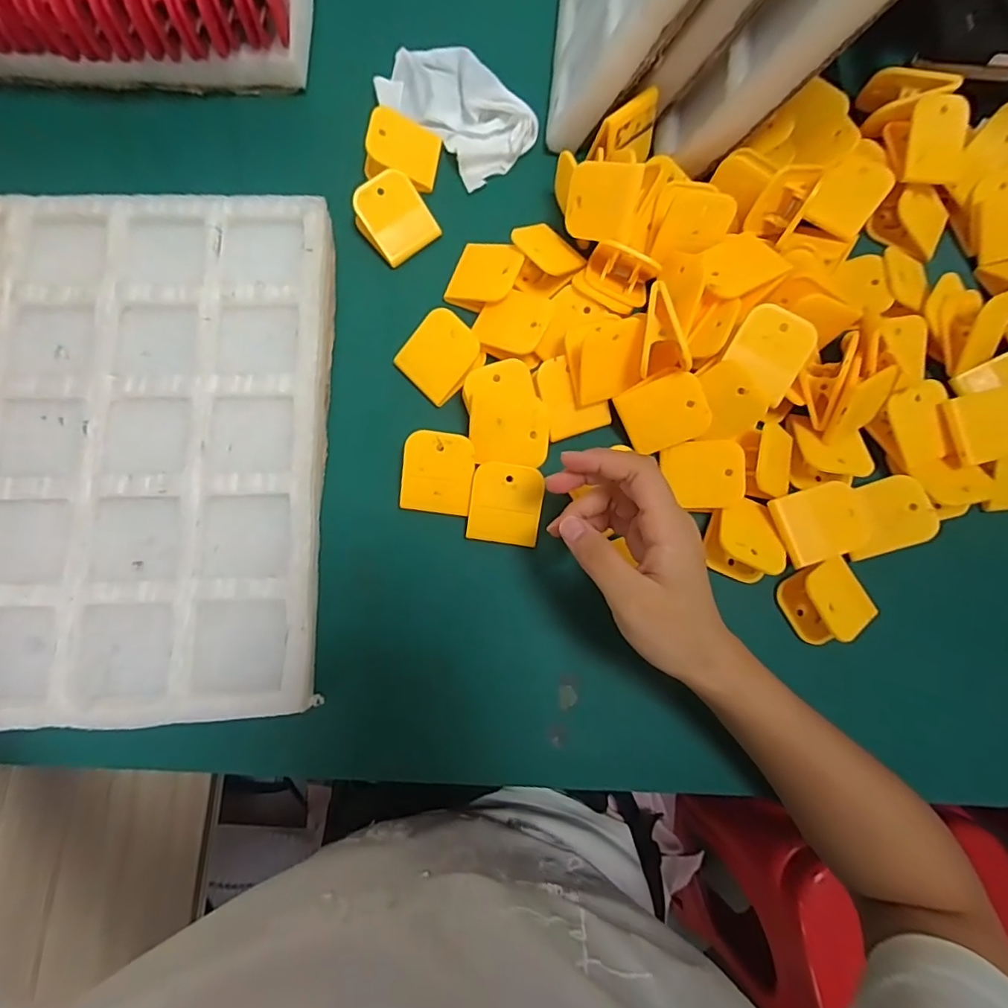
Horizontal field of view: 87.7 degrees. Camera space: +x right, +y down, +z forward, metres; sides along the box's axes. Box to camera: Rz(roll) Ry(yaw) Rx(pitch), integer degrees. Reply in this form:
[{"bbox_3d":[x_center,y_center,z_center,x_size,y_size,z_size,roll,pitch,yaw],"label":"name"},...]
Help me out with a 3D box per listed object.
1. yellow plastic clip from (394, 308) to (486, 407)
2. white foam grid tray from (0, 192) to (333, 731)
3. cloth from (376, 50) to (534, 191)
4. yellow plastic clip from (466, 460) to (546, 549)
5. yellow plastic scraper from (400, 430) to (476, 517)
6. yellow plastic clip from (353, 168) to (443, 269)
[{"bbox_3d":[-0.045,-0.105,0.372,0.051,0.021,0.049,-43,83,-8],"label":"yellow plastic clip"},{"bbox_3d":[-0.342,-0.043,0.343,0.440,0.028,0.351,-1,80,-2],"label":"white foam grid tray"},{"bbox_3d":[-0.039,-0.320,0.420,0.076,0.021,0.128,-41,83,-8],"label":"cloth"},{"bbox_3d":[0.002,0.001,0.353,0.047,0.004,0.055,9,105,-2],"label":"yellow plastic clip"},{"bbox_3d":[-0.044,-0.020,0.354,0.048,0.005,0.055,9,106,2],"label":"yellow plastic scraper"},{"bbox_3d":[-0.083,-0.214,0.393,0.051,0.023,0.052,42,81,6],"label":"yellow plastic clip"}]

